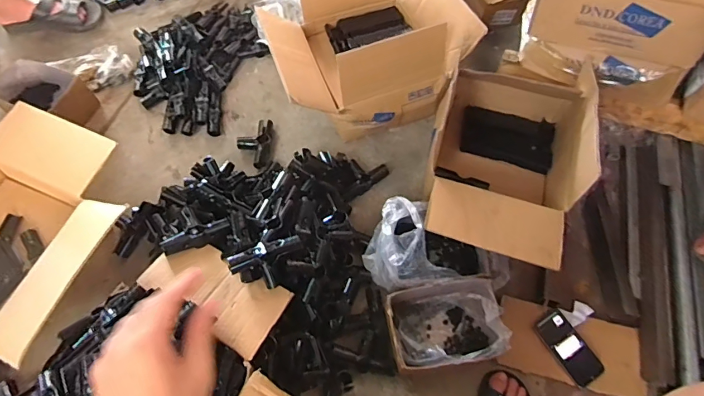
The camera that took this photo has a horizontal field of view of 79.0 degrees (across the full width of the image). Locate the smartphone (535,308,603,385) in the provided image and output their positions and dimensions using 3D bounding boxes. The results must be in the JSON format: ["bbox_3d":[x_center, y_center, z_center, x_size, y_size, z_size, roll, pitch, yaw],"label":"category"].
[{"bbox_3d":[0.432,0.295,0.849,0.069,0.005,0.138,-27,68,-15],"label":"smartphone"}]

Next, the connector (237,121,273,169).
[{"bbox_3d":[-0.245,-0.138,1.074,0.085,0.030,0.143,-1,61,-2],"label":"connector"}]

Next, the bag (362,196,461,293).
[{"bbox_3d":[0.100,0.099,0.867,0.142,0.108,0.188,-13,62,-8],"label":"bag"}]

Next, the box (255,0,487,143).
[{"bbox_3d":[0.018,-0.381,1.081,0.446,0.238,0.385,-17,63,-11],"label":"box"}]

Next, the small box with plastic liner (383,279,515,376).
[{"bbox_3d":[0.175,0.248,0.824,0.206,0.120,0.145,-6,62,-5],"label":"small box with plastic liner"}]

